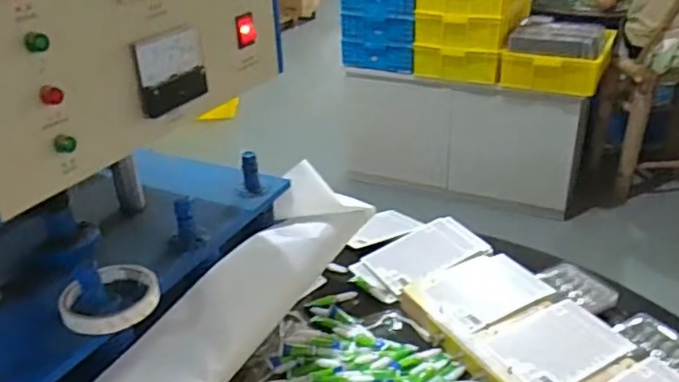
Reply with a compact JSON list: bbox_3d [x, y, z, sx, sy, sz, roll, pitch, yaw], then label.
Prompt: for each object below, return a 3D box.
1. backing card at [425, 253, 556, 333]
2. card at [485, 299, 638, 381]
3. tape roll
[{"bbox_3d":[0.222,0.149,0.920,0.176,0.008,0.127,-17,31,-27],"label":"backing card"},{"bbox_3d":[0.289,0.198,0.797,0.165,0.011,0.119,-17,31,-27],"label":"card"},{"bbox_3d":[-0.220,0.104,0.583,0.086,0.021,0.086,-1,27,1],"label":"tape roll"}]

